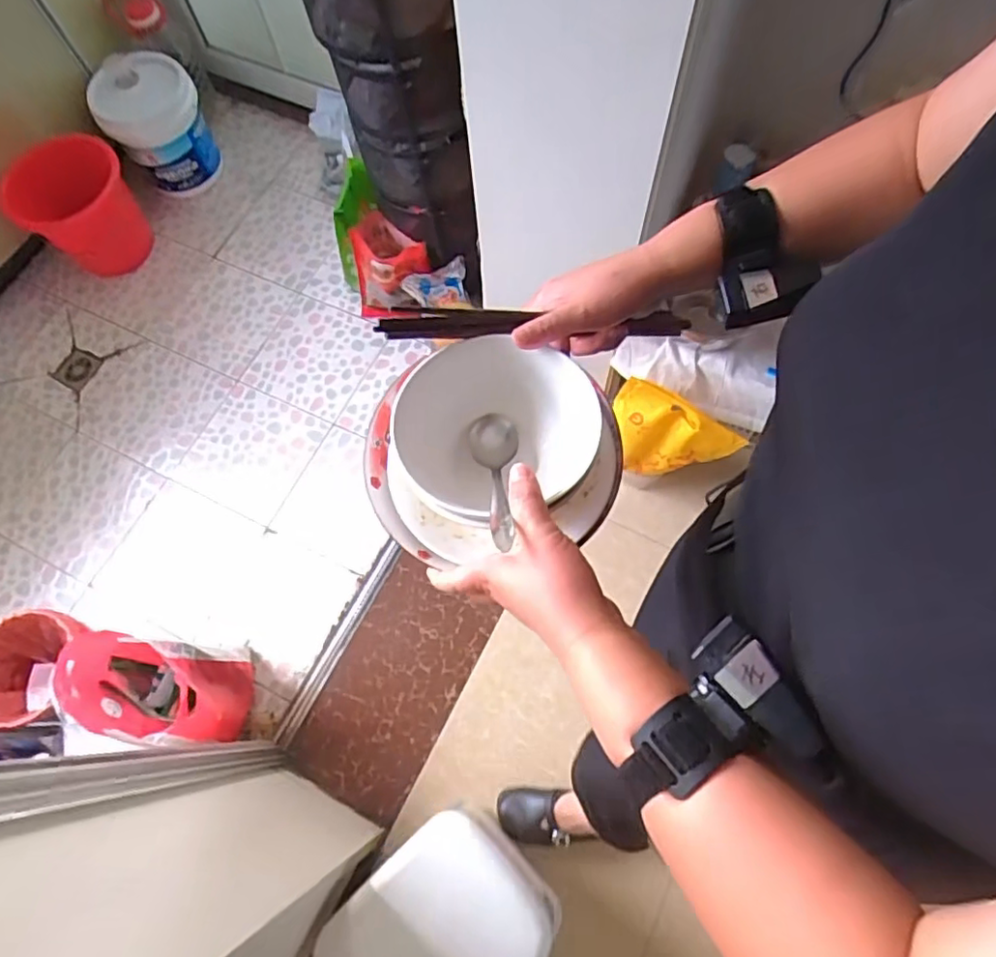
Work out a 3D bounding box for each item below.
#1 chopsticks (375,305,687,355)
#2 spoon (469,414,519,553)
[{"bbox_3d":[0.040,-0.117,0.472,0.261,0.022,0.019,-6,71,-23],"label":"chopsticks"},{"bbox_3d":[-0.002,-0.001,0.426,0.034,0.021,0.146,-3,38,0],"label":"spoon"}]

